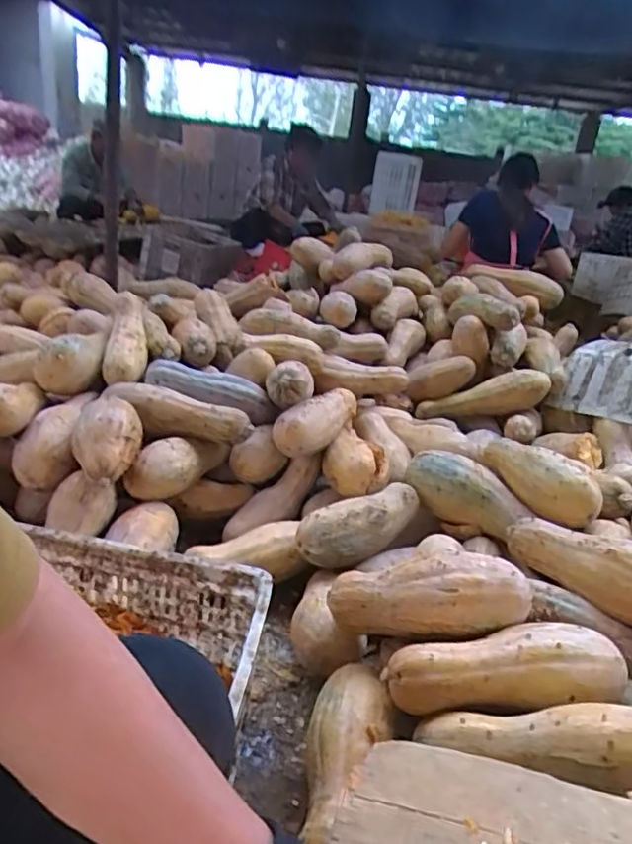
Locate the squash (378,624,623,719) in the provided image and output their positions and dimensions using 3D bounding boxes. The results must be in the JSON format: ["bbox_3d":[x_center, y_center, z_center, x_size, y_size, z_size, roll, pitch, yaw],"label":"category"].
[{"bbox_3d":[0.273,0.351,0.832,0.335,0.092,0.113,7,23,-2],"label":"squash"}]

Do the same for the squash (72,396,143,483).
[{"bbox_3d":[-0.402,0.032,1.115,0.125,0.108,0.142,0,24,-17],"label":"squash"}]

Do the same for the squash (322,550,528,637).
[{"bbox_3d":[0.174,0.268,0.909,0.303,0.095,0.100,-7,22,9],"label":"squash"}]

